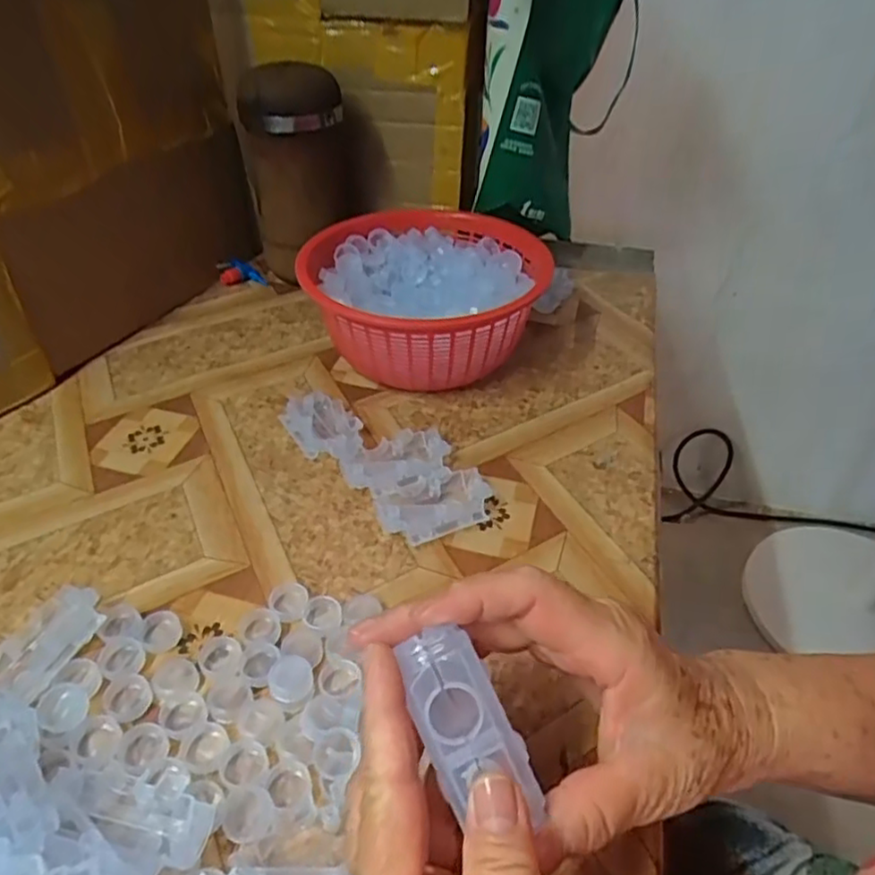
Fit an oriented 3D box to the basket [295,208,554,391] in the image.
[{"bbox_3d":[-0.009,-0.104,0.522,0.177,0.080,0.186,9,40,10],"label":"basket"}]

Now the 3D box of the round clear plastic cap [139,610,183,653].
[{"bbox_3d":[-0.140,0.097,0.337,0.020,0.004,0.024,-23,45,-26],"label":"round clear plastic cap"}]

